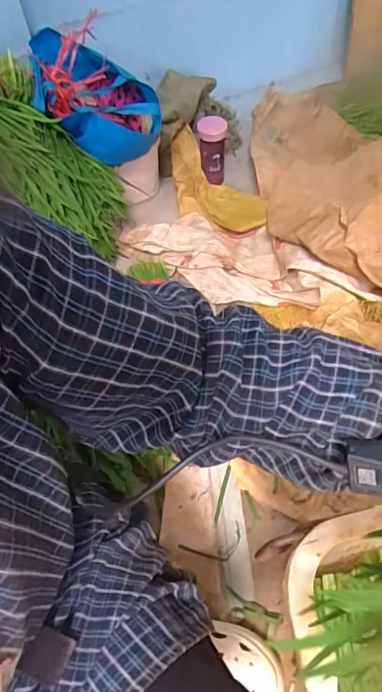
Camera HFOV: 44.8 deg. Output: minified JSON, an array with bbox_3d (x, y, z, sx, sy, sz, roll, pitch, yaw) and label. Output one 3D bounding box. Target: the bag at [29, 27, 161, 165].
[{"bbox_3d":[-0.204,-0.554,1.005,0.243,0.179,0.251,-10,58,-2],"label":"bag"}]

